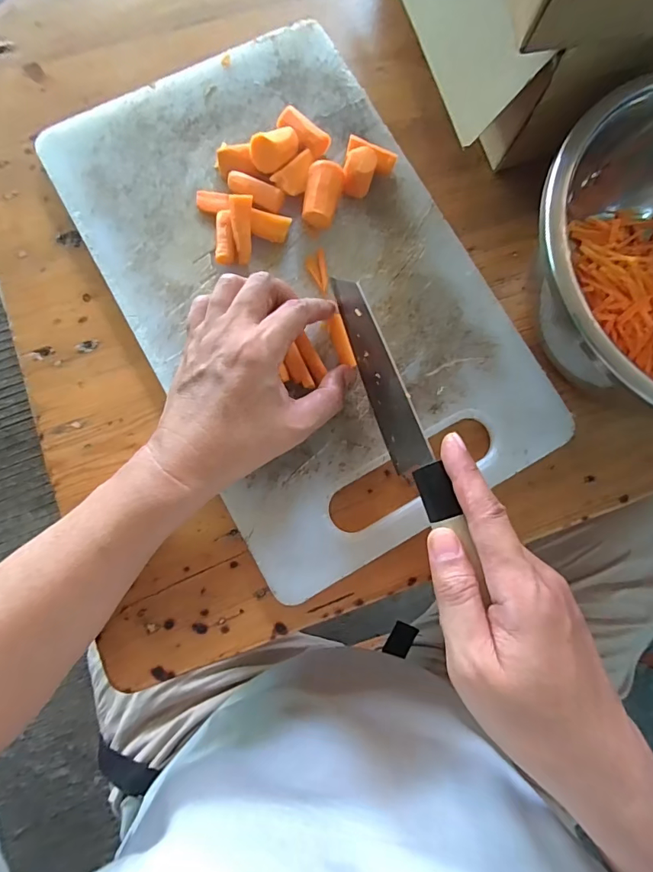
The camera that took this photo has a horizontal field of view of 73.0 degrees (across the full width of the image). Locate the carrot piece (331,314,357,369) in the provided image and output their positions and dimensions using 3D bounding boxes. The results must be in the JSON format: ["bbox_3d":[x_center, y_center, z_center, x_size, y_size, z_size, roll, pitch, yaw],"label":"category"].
[{"bbox_3d":[0.012,-0.068,0.317,0.009,0.011,0.037,-18,96,-6],"label":"carrot piece"}]

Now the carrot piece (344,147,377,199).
[{"bbox_3d":[0.024,-0.193,0.328,0.021,0.032,0.020,6,82,-3],"label":"carrot piece"}]

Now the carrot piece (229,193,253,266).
[{"bbox_3d":[-0.061,-0.150,0.320,0.015,0.010,0.046,-1,109,-4],"label":"carrot piece"}]

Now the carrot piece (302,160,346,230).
[{"bbox_3d":[-0.003,-0.177,0.325,0.026,0.022,0.039,13,82,-2],"label":"carrot piece"}]

